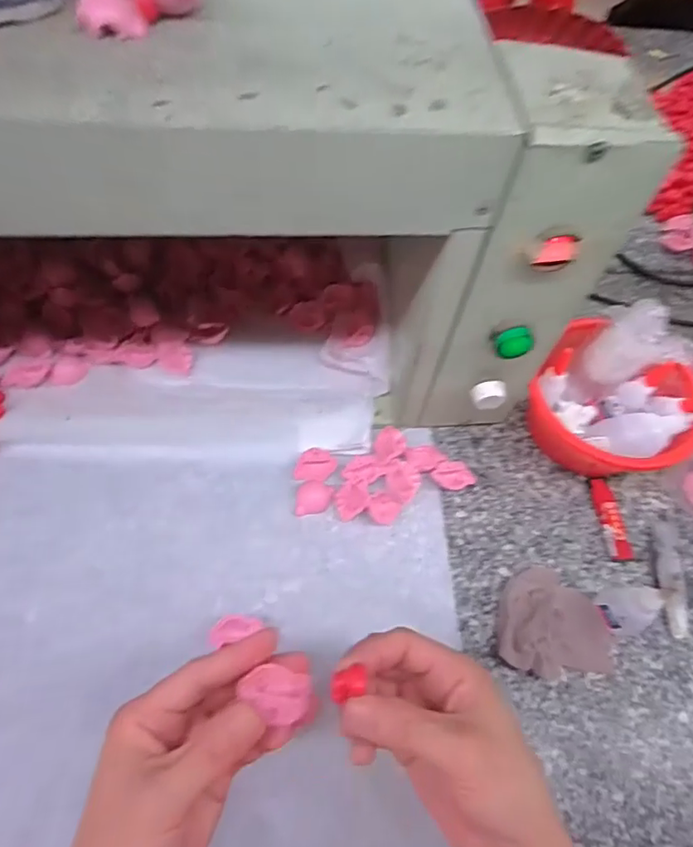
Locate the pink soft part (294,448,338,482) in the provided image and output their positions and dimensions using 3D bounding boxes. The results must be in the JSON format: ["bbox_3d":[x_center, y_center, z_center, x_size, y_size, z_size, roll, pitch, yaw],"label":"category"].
[{"bbox_3d":[-0.026,0.036,0.459,0.034,0.018,0.023,5,60,-3],"label":"pink soft part"}]

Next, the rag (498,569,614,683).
[{"bbox_3d":[0.165,0.151,0.407,0.090,0.028,0.080,13,60,2],"label":"rag"}]

